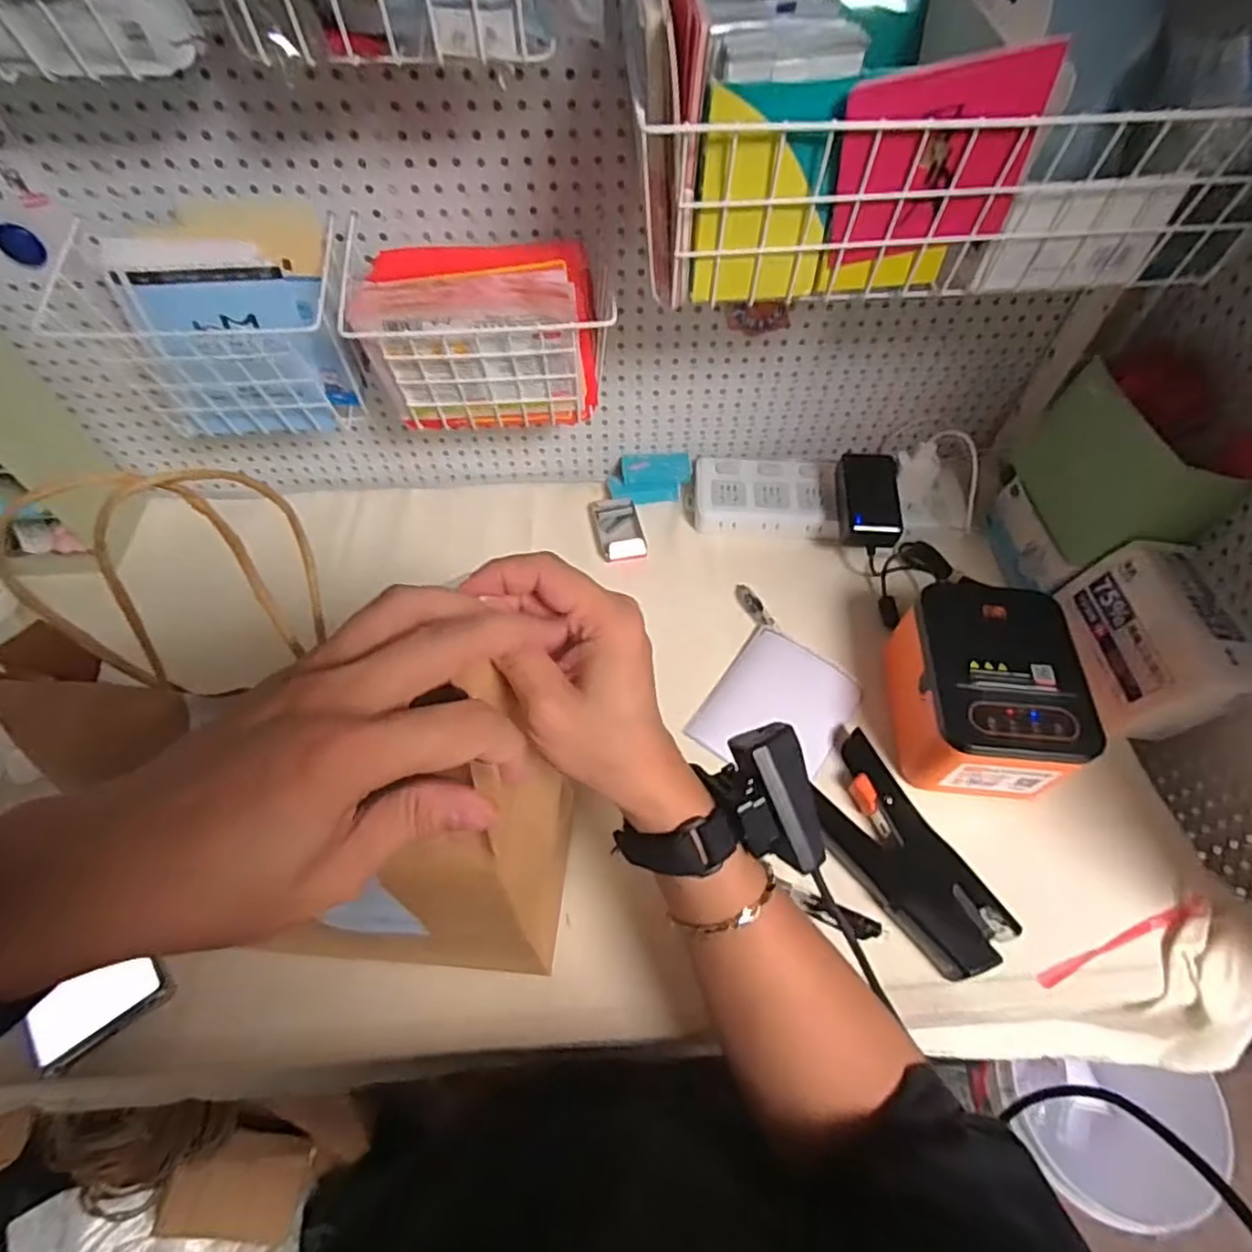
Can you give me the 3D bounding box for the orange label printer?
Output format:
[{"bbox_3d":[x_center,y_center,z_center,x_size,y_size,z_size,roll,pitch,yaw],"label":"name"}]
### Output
[{"bbox_3d":[0.273,0.052,0.508,0.113,0.088,0.138,2,57,1],"label":"orange label printer"}]

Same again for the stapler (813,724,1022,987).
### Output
[{"bbox_3d":[0.193,0.165,0.477,0.070,0.030,0.163,-25,61,-15],"label":"stapler"}]

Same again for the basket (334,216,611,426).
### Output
[{"bbox_3d":[-0.110,-0.221,0.502,0.171,0.122,0.105,-3,57,-2],"label":"basket"}]

